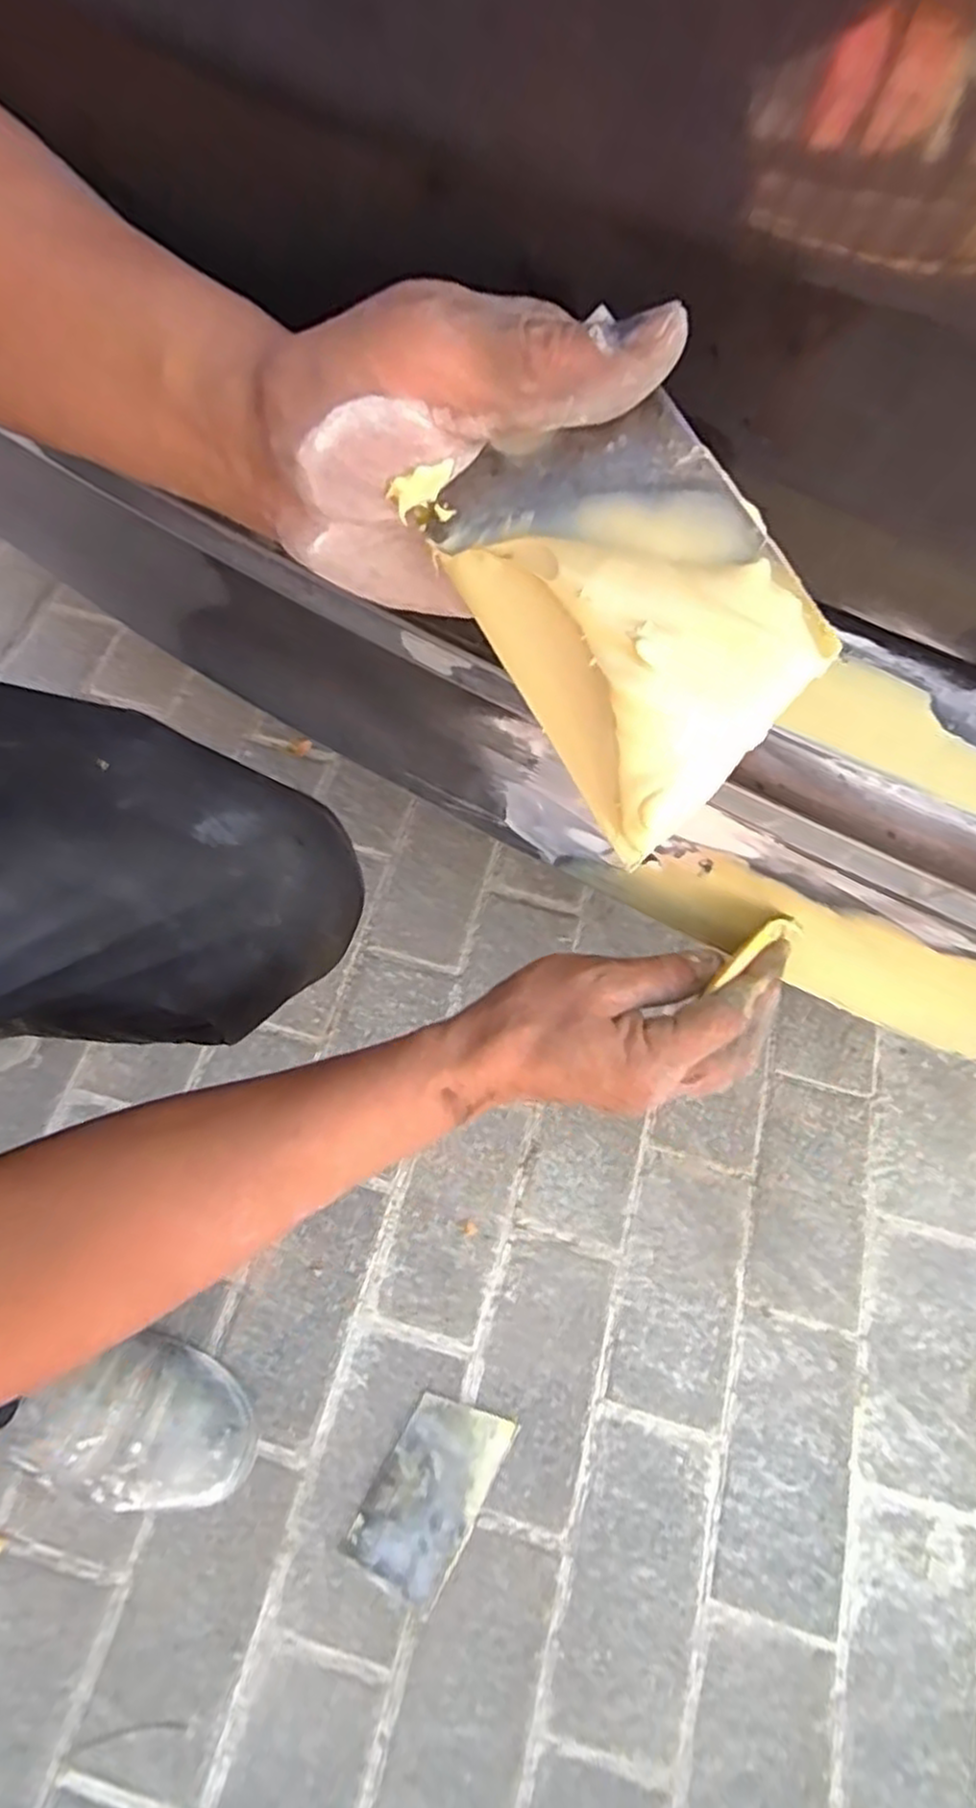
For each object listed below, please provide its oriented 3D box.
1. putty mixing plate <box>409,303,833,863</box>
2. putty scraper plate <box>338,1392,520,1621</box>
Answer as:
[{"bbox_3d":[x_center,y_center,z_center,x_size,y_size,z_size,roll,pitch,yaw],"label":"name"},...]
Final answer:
[{"bbox_3d":[0.033,-0.083,0.200,0.074,0.017,0.120,-35,73,25],"label":"putty mixing plate"},{"bbox_3d":[-0.043,0.432,0.545,0.075,0.004,0.125,30,69,9],"label":"putty scraper plate"}]

